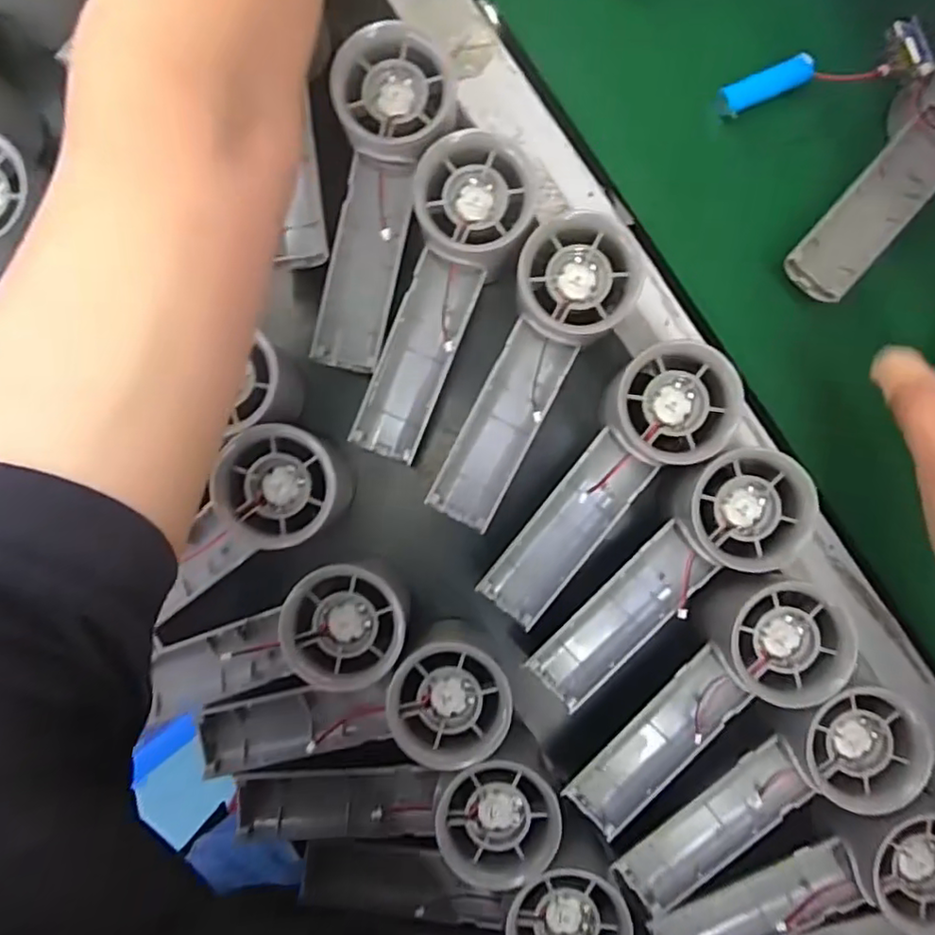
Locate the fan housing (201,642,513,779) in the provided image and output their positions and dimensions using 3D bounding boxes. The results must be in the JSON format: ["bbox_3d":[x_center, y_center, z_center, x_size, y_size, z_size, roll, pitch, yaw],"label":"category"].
[{"bbox_3d":[-0.056,0.121,0.299,0.155,0.027,0.053,-12,91,11],"label":"fan housing"}]

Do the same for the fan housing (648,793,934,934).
[{"bbox_3d":[0.173,0.209,0.308,0.158,0.049,0.057,-29,92,14],"label":"fan housing"}]

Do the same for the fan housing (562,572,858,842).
[{"bbox_3d":[0.118,0.121,0.294,0.054,0.033,0.153,38,89,0],"label":"fan housing"}]

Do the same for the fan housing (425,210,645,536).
[{"bbox_3d":[0.031,-0.045,0.312,0.057,0.058,0.161,26,89,0],"label":"fan housing"}]

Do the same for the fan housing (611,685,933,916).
[{"bbox_3d":[0.145,0.161,0.299,0.155,0.030,0.053,-41,92,13],"label":"fan housing"}]

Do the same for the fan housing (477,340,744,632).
[{"bbox_3d":[0.068,0.009,0.303,0.056,0.027,0.159,37,103,-2],"label":"fan housing"}]

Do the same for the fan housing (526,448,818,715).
[{"bbox_3d":[0.092,0.051,0.294,0.155,0.033,0.057,-41,89,-1],"label":"fan housing"}]

